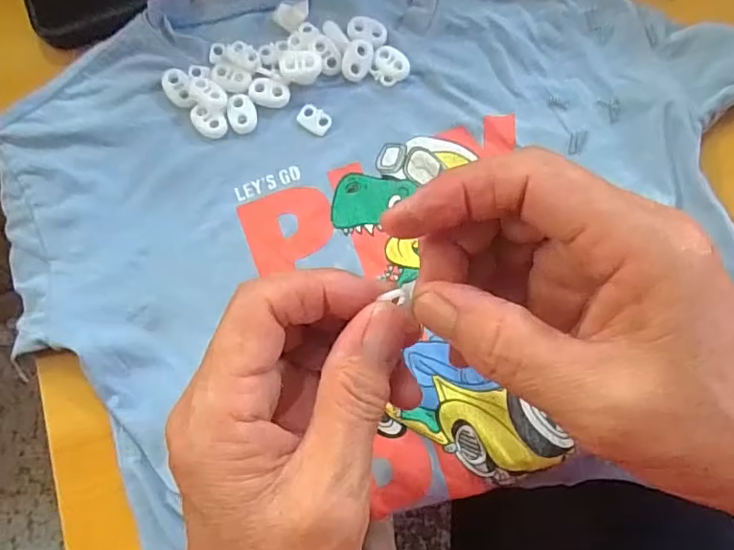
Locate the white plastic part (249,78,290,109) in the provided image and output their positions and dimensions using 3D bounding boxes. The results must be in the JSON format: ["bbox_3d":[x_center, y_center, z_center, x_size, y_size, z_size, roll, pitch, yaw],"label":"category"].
[{"bbox_3d":[-0.053,-0.099,0.307,0.021,0.005,0.015,13,75,4],"label":"white plastic part"}]

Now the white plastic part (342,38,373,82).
[{"bbox_3d":[-0.005,-0.118,0.311,0.014,0.004,0.023,20,92,-11],"label":"white plastic part"}]

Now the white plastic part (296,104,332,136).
[{"bbox_3d":[-0.029,-0.085,0.306,0.019,0.004,0.013,35,77,9],"label":"white plastic part"}]

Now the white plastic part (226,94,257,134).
[{"bbox_3d":[-0.068,-0.087,0.306,0.015,0.006,0.021,-10,75,-2],"label":"white plastic part"}]

